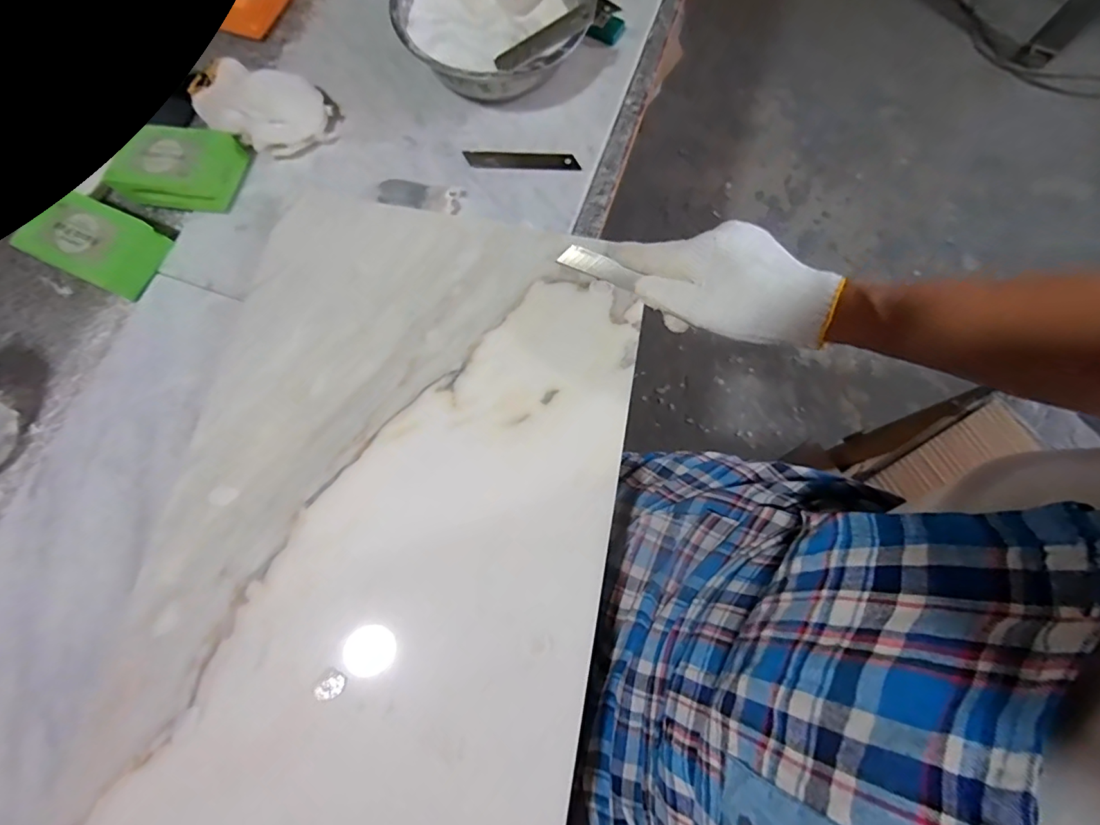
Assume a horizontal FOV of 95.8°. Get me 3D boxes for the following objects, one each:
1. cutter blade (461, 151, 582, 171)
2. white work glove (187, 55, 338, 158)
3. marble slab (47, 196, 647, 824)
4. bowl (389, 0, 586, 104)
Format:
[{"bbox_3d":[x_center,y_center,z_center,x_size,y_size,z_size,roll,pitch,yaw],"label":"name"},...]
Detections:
[{"bbox_3d":[-0.024,-0.219,0.431,0.098,0.004,0.018,3,74,-1],"label":"cutter blade"},{"bbox_3d":[-0.257,-0.263,0.429,0.137,0.031,0.071,25,77,9],"label":"white work glove"},{"bbox_3d":[-0.123,0.133,0.330,0.305,0.017,0.576,10,75,5],"label":"marble slab"},{"bbox_3d":[-0.049,-0.334,0.430,0.153,0.053,0.149,-1,74,2],"label":"bowl"}]

